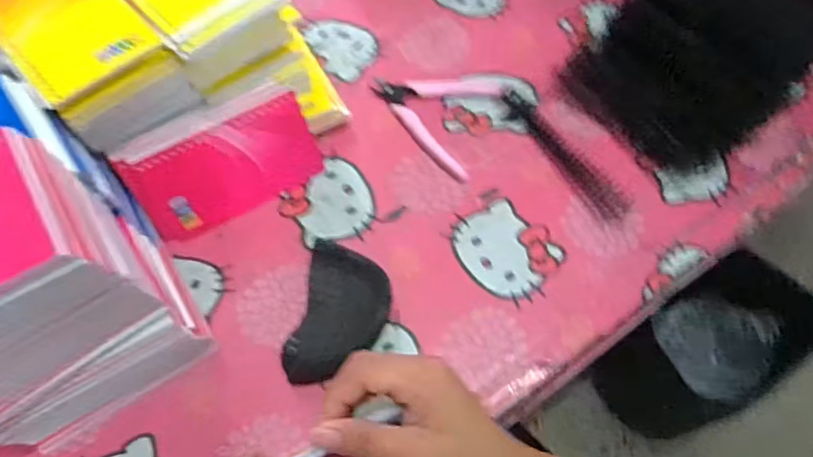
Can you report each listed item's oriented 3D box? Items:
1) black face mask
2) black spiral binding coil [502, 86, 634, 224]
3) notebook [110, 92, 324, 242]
[{"bbox_3d":[-0.048,0.065,0.425,0.063,0.021,0.101,11,63,6],"label":"black face mask"},{"bbox_3d":[0.135,-0.066,0.495,0.028,0.010,0.150,-32,67,-15],"label":"black spiral binding coil"},{"bbox_3d":[-0.138,-0.044,0.450,0.140,0.080,0.009,-24,38,-12],"label":"notebook"}]

